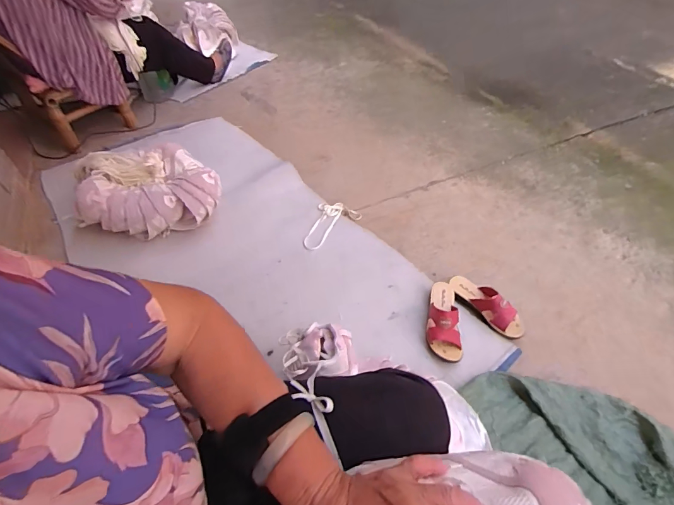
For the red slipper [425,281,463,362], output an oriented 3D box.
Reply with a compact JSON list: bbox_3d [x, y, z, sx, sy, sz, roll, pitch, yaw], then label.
[{"bbox_3d":[0.277,0.168,0.966,0.085,0.070,0.225,2,50,3],"label":"red slipper"}]

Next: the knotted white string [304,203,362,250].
[{"bbox_3d":[-0.040,-0.103,1.256,0.131,0.016,0.239,37,57,26],"label":"knotted white string"}]

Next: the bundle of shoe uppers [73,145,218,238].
[{"bbox_3d":[-0.603,-0.198,1.208,0.405,0.183,0.356,-21,53,-15],"label":"bundle of shoe uppers"}]

